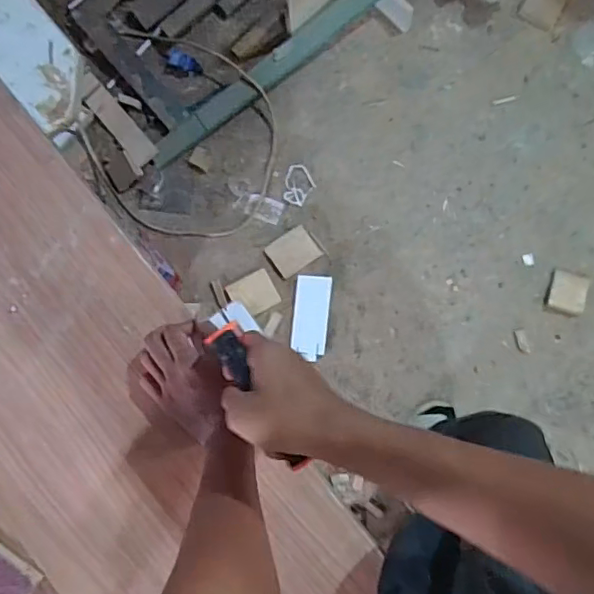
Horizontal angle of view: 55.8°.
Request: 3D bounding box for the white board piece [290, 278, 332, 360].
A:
[{"bbox_3d":[0.034,0.048,1.336,0.085,0.025,0.196,6,88,6],"label":"white board piece"}]

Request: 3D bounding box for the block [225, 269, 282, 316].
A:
[{"bbox_3d":[-0.105,-0.008,1.356,0.107,0.013,0.093,-28,85,3],"label":"block"}]

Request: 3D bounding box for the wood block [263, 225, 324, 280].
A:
[{"bbox_3d":[-0.009,-0.109,1.360,0.118,0.012,0.092,-35,84,3],"label":"wood block"}]

